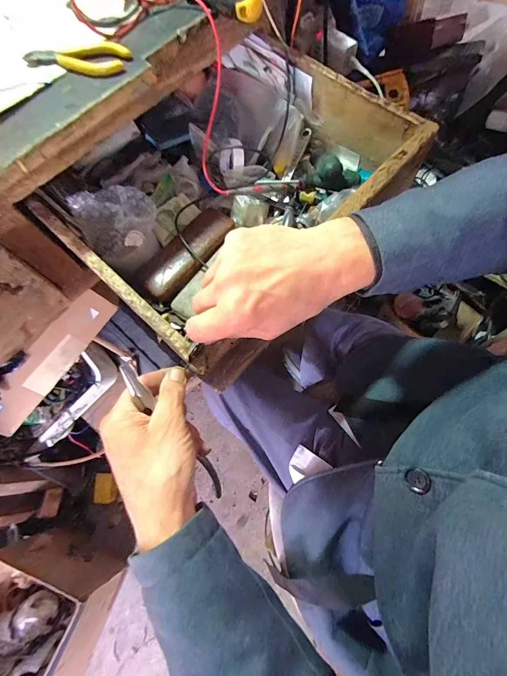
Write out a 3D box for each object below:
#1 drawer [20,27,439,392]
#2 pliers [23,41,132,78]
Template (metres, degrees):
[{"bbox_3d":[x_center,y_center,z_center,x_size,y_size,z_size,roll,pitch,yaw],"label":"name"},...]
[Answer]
[{"bbox_3d":[-0.039,-0.196,0.418,0.338,0.108,0.384,40,76,16],"label":"drawer"},{"bbox_3d":[-0.174,-0.269,0.316,0.103,0.014,0.026,-1,69,3],"label":"pliers"}]

